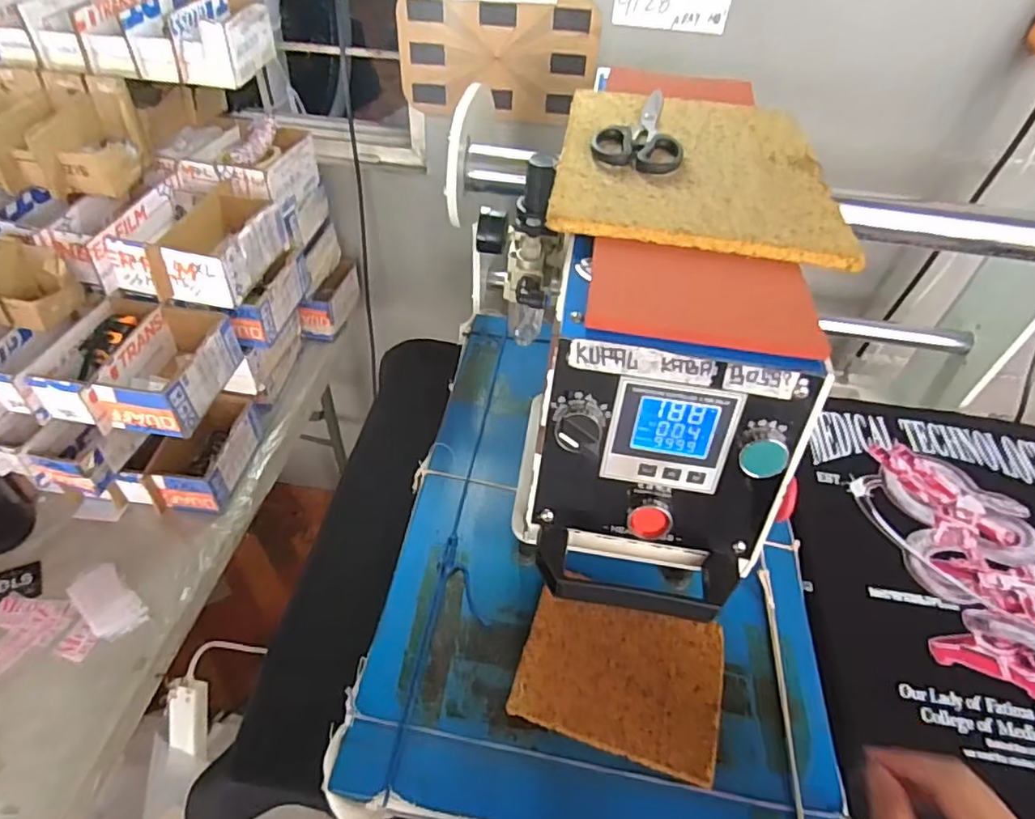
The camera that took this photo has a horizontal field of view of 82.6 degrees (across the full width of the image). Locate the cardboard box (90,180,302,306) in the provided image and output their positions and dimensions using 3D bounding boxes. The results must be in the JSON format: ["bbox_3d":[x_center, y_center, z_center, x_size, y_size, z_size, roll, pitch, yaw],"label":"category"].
[{"bbox_3d":[-0.413,-0.245,0.803,0.164,0.072,0.250,9,47,4],"label":"cardboard box"}]

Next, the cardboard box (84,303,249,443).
[{"bbox_3d":[-0.423,-0.052,0.729,0.100,0.070,0.180,6,47,1],"label":"cardboard box"}]

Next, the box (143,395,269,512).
[{"bbox_3d":[-0.444,0.055,0.854,0.098,0.082,0.189,7,47,2],"label":"box"}]

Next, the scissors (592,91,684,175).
[{"bbox_3d":[0.108,-0.237,0.489,0.067,0.011,0.154,15,47,9],"label":"scissors"}]

